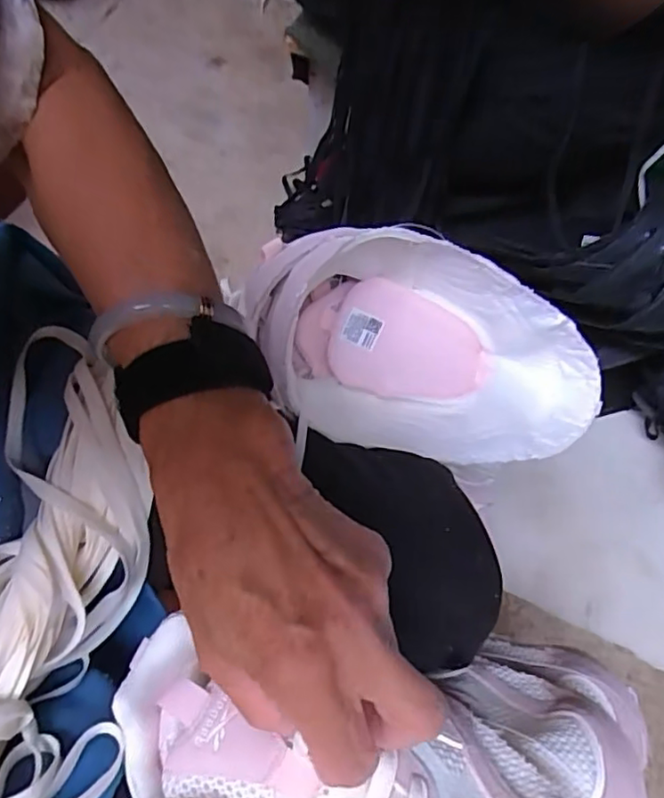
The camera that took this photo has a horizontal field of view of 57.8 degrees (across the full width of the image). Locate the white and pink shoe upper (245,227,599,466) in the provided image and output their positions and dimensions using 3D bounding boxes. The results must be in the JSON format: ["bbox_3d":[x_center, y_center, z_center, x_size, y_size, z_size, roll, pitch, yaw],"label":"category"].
[{"bbox_3d":[0.059,-0.033,0.390,0.232,0.087,0.117,14,66,6],"label":"white and pink shoe upper"}]

